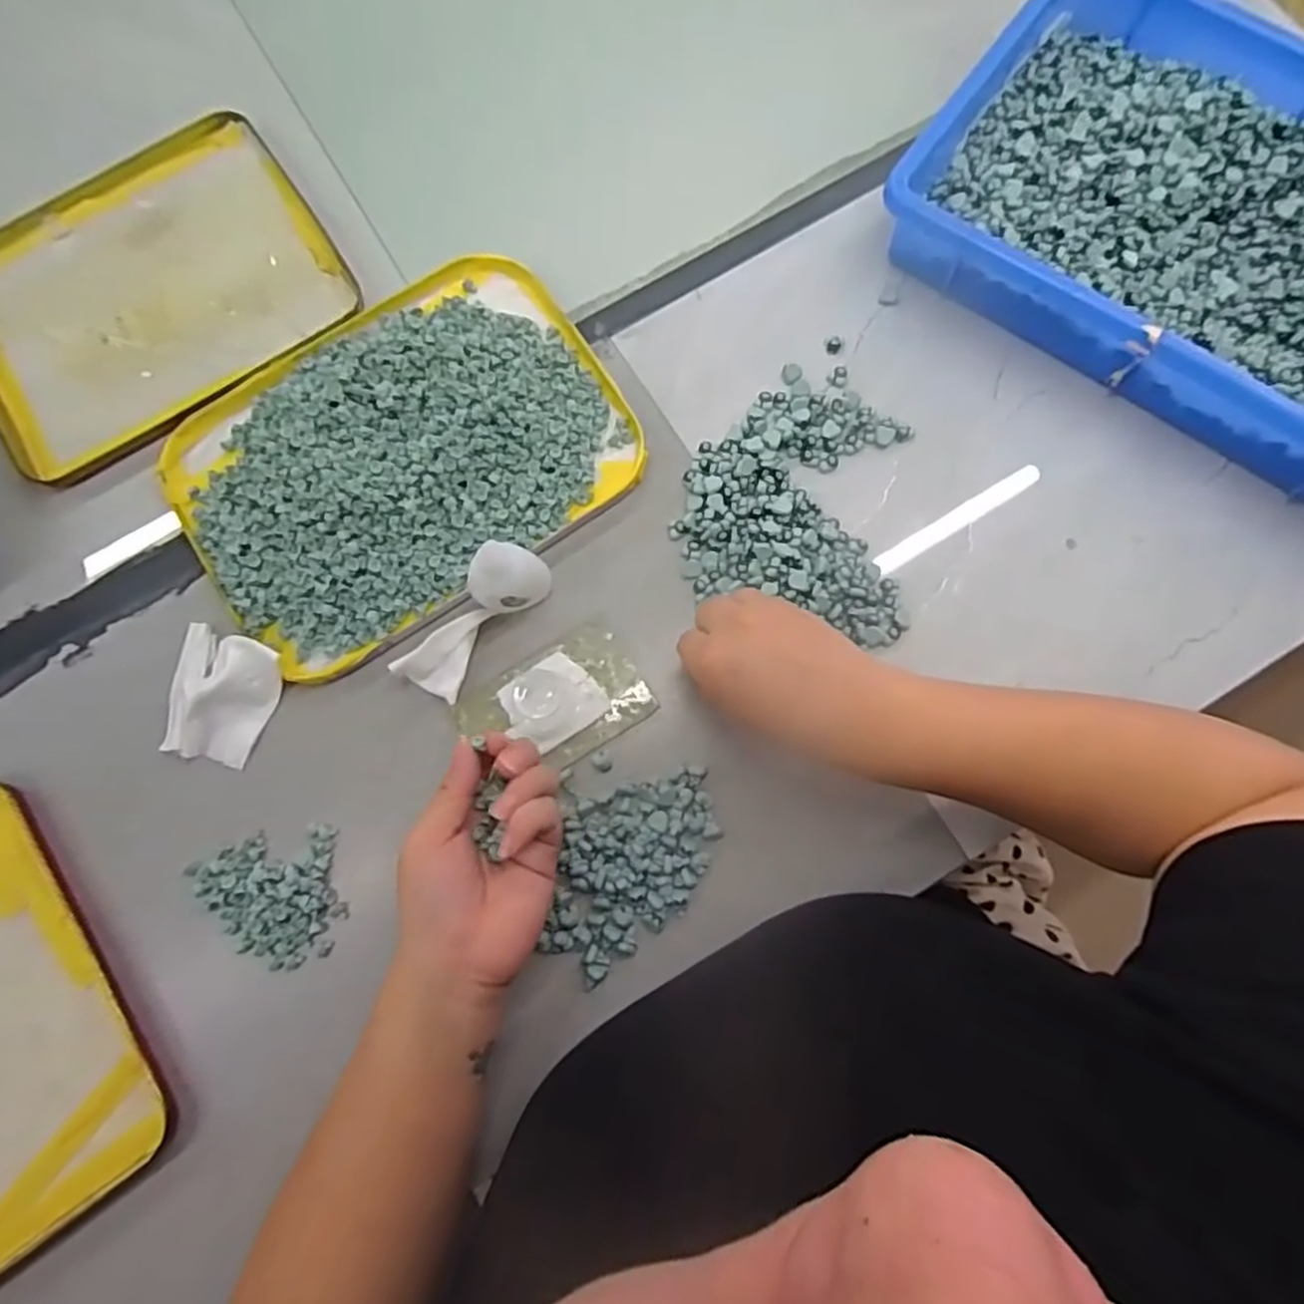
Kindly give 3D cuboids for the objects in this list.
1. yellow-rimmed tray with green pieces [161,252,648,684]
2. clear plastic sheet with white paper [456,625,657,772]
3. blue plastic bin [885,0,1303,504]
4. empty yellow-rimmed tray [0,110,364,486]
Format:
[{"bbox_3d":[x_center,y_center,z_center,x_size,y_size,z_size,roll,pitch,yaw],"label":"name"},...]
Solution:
[{"bbox_3d":[-0.158,-0.127,0.474,0.272,0.028,0.207,-36,80,-6],"label":"yellow-rimmed tray with green pieces"},{"bbox_3d":[-0.056,0.032,0.445,0.104,0.010,0.068,-32,79,-5],"label":"clear plastic sheet with white paper"},{"bbox_3d":[0.356,-0.264,0.472,0.359,0.066,0.239,37,82,8],"label":"blue plastic bin"},{"bbox_3d":[-0.353,-0.252,0.515,0.249,0.015,0.225,-34,80,-5],"label":"empty yellow-rimmed tray"}]

